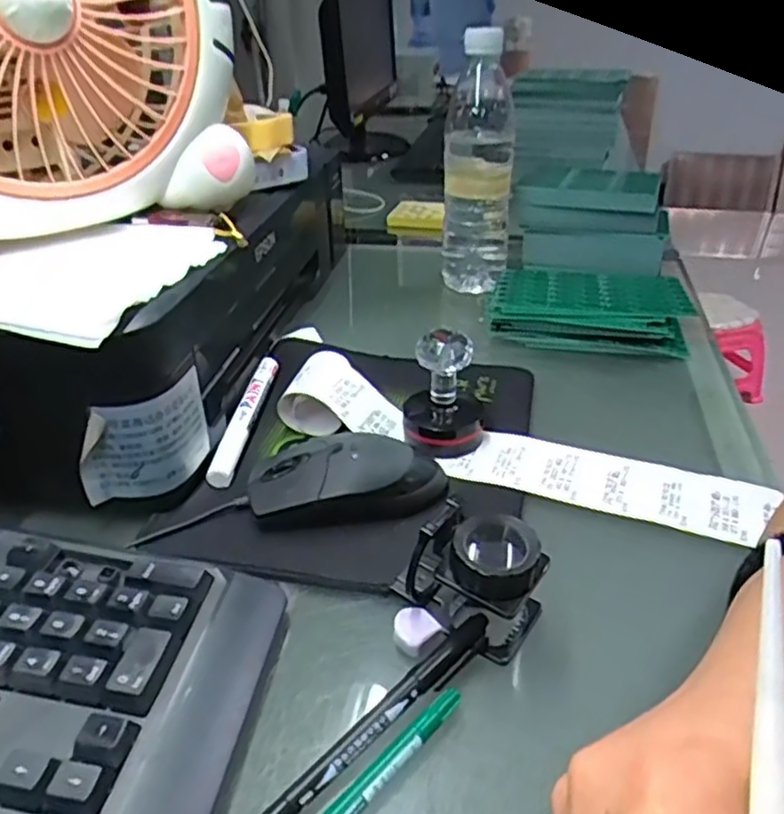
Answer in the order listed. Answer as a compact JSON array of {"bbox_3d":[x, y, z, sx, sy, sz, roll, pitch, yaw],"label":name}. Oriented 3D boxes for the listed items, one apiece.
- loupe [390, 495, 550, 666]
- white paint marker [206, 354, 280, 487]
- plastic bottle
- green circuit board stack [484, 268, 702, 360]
[{"bbox_3d":[0.037,0.077,0.326,0.063,0.058,0.042,16,35,26],"label":"loupe"},{"bbox_3d":[-0.100,0.005,0.487,0.016,0.015,0.140,2,31,5],"label":"white paint marker"},{"bbox_3d":[0.077,-0.209,0.630,0.060,0.222,0.053,2,31,5],"label":"plastic bottle"},{"bbox_3d":[0.171,-0.085,0.617,0.163,0.041,0.109,6,32,13],"label":"green circuit board stack"}]

